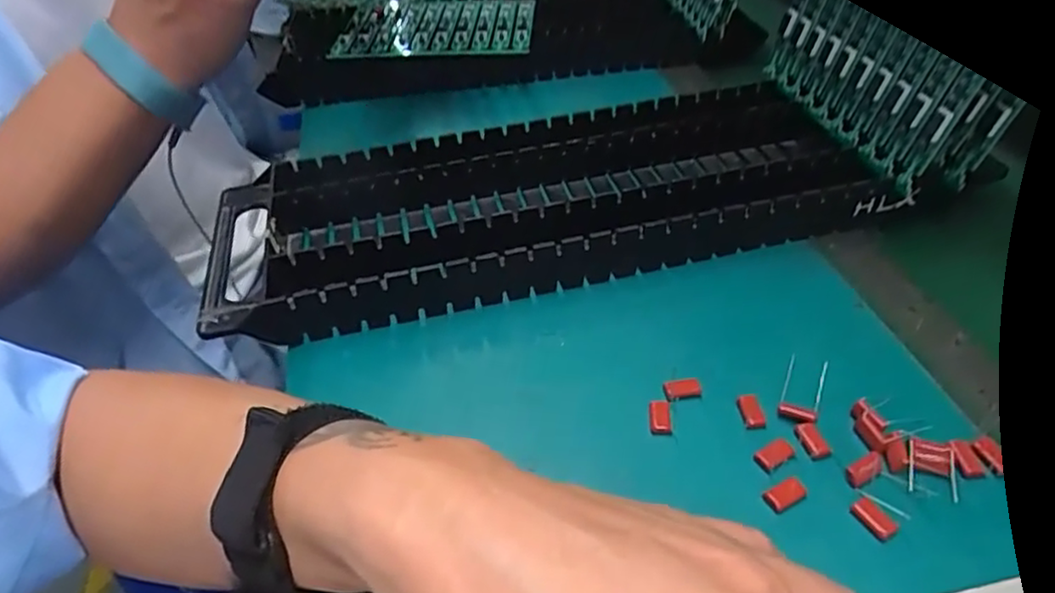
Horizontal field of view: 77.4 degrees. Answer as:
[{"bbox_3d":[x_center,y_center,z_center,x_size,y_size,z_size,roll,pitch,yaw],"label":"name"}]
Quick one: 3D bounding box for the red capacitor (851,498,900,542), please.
[{"bbox_3d":[0.137,0.087,0.259,0.009,0.004,0.017,-25,46,-22],"label":"red capacitor"}]

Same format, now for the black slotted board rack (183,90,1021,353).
[{"bbox_3d":[0.036,-0.065,0.414,0.399,0.038,0.143,-11,42,-8],"label":"black slotted board rack"}]

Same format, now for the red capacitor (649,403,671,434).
[{"bbox_3d":[0.060,0.055,0.300,0.010,0.007,0.014,1,42,6],"label":"red capacitor"}]

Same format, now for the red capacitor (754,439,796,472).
[{"bbox_3d":[0.107,0.067,0.283,0.017,0.004,0.010,-24,46,-21],"label":"red capacitor"}]

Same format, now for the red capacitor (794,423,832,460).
[{"bbox_3d":[0.125,0.063,0.288,0.010,0.004,0.016,-13,43,-10],"label":"red capacitor"}]

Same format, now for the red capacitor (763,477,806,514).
[{"bbox_3d":[0.106,0.080,0.270,0.018,0.004,0.010,-22,45,-20],"label":"red capacitor"}]

